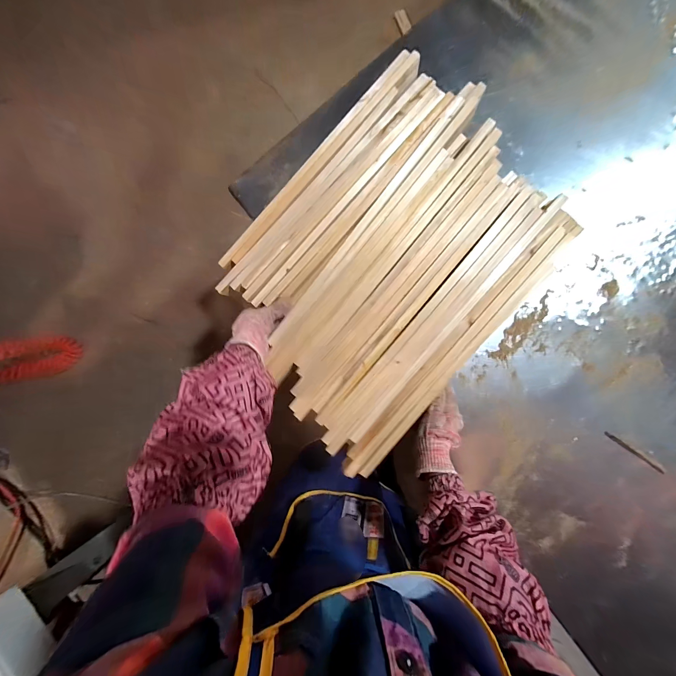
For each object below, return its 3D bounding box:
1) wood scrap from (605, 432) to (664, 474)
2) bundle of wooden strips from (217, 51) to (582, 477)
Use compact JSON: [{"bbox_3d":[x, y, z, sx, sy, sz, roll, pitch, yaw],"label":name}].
[{"bbox_3d":[0.501,0.193,0.490,0.108,0.004,0.008,35,93,5],"label":"wood scrap"},{"bbox_3d":[0.068,-0.138,0.493,0.436,0.055,0.549,42,94,5],"label":"bundle of wooden strips"}]

